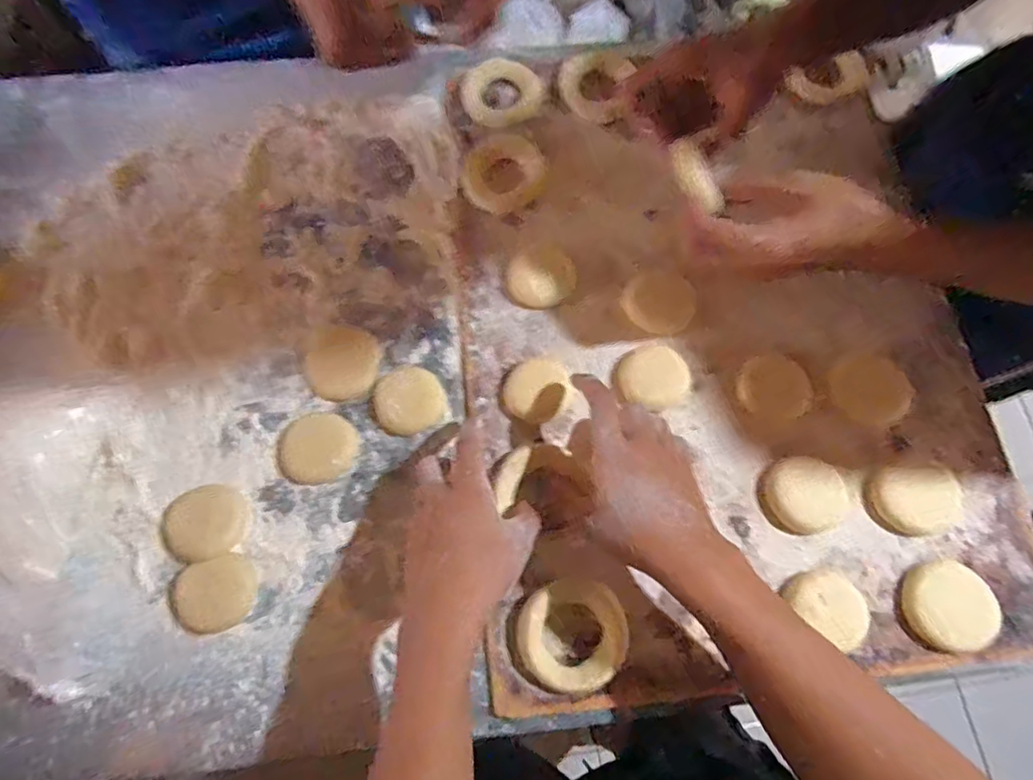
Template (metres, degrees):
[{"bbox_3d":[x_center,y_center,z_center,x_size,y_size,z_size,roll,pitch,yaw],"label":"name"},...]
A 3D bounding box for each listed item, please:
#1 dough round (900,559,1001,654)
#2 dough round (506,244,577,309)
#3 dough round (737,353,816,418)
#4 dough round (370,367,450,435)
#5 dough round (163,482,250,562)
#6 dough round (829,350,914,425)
[{"bbox_3d":[0.314,0.156,0.415,0.061,0.011,0.058,0,73,1],"label":"dough round"},{"bbox_3d":[0.023,-0.100,0.510,0.061,0.010,0.055,-28,75,-7],"label":"dough round"},{"bbox_3d":[0.215,-0.004,0.479,0.057,0.011,0.050,12,74,4],"label":"dough round"},{"bbox_3d":[-0.091,0.007,0.483,0.059,0.014,0.058,0,73,1],"label":"dough round"},{"bbox_3d":[-0.245,0.104,0.453,0.061,0.011,0.056,0,73,1],"label":"dough round"},{"bbox_3d":[0.288,0.000,0.467,0.060,0.011,0.057,0,73,1],"label":"dough round"}]

